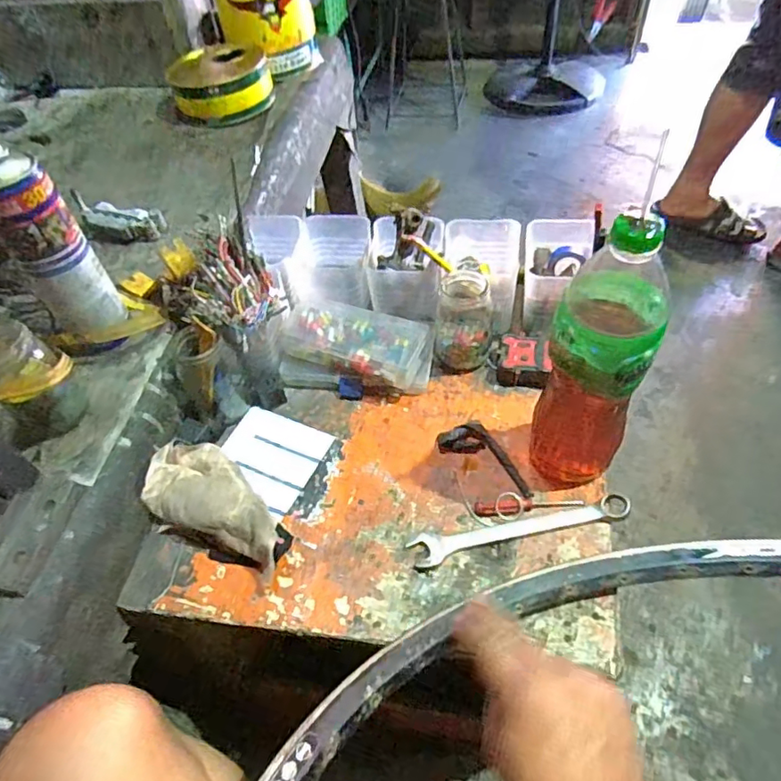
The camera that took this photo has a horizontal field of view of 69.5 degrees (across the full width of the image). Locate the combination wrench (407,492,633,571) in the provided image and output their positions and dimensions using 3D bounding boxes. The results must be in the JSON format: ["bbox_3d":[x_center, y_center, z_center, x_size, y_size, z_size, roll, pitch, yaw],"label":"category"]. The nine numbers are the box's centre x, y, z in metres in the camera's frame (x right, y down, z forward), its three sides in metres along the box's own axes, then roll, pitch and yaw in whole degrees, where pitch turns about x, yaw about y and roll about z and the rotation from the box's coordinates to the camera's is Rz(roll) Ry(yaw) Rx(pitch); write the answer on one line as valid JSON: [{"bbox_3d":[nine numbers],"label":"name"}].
[{"bbox_3d":[0.118,0.128,0.514,0.198,0.016,0.029,-10,52,-3],"label":"combination wrench"}]

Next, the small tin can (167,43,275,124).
[{"bbox_3d":[-0.280,-0.508,0.944,0.160,0.076,0.150,-2,52,3],"label":"small tin can"}]

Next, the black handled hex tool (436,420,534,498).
[{"bbox_3d":[0.092,0.073,0.562,0.054,0.009,0.102,-24,54,-14],"label":"black handled hex tool"}]

